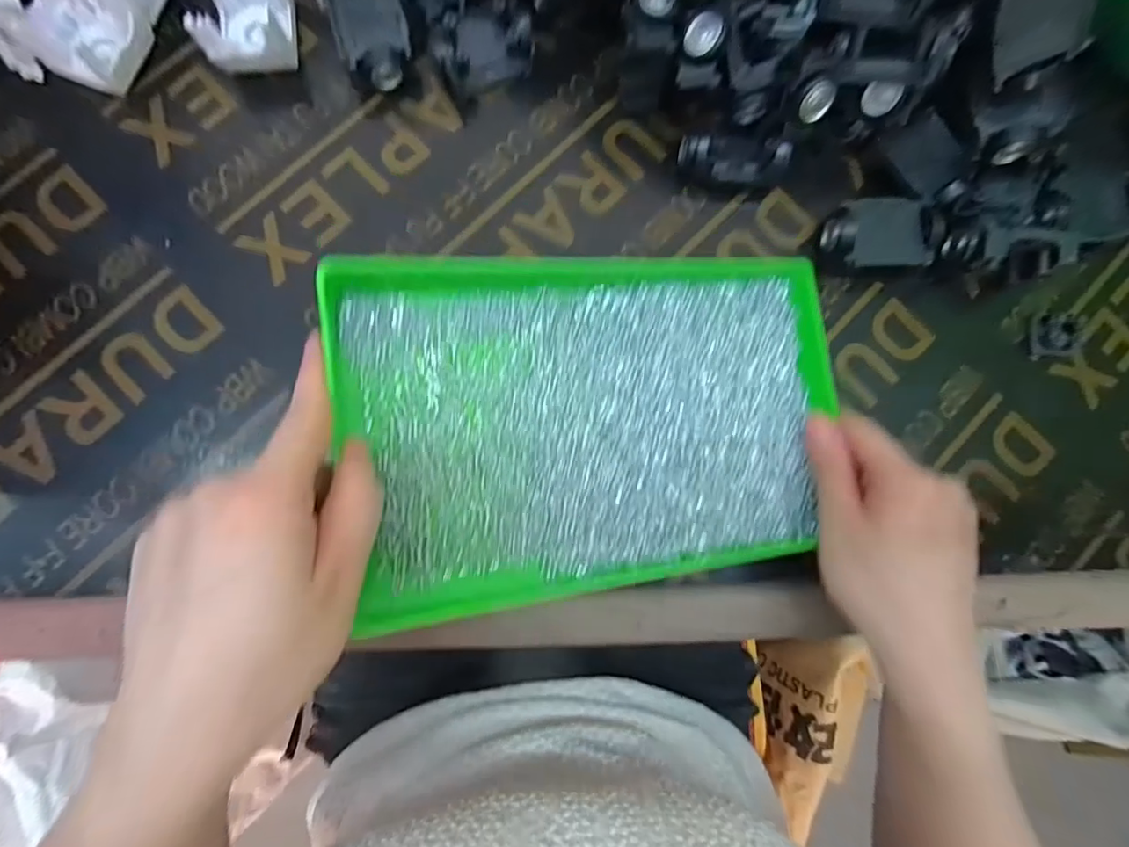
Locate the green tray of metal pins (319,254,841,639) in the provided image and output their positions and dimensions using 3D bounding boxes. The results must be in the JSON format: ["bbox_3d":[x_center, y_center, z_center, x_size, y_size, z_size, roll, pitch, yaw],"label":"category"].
[{"bbox_3d":[0.023,-0.004,0.252,0.238,0.027,0.160,-7,85,-14],"label":"green tray of metal pins"}]

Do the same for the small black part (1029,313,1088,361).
[{"bbox_3d":[0.298,-0.054,0.318,0.018,0.019,0.026,2,83,-3],"label":"small black part"}]

